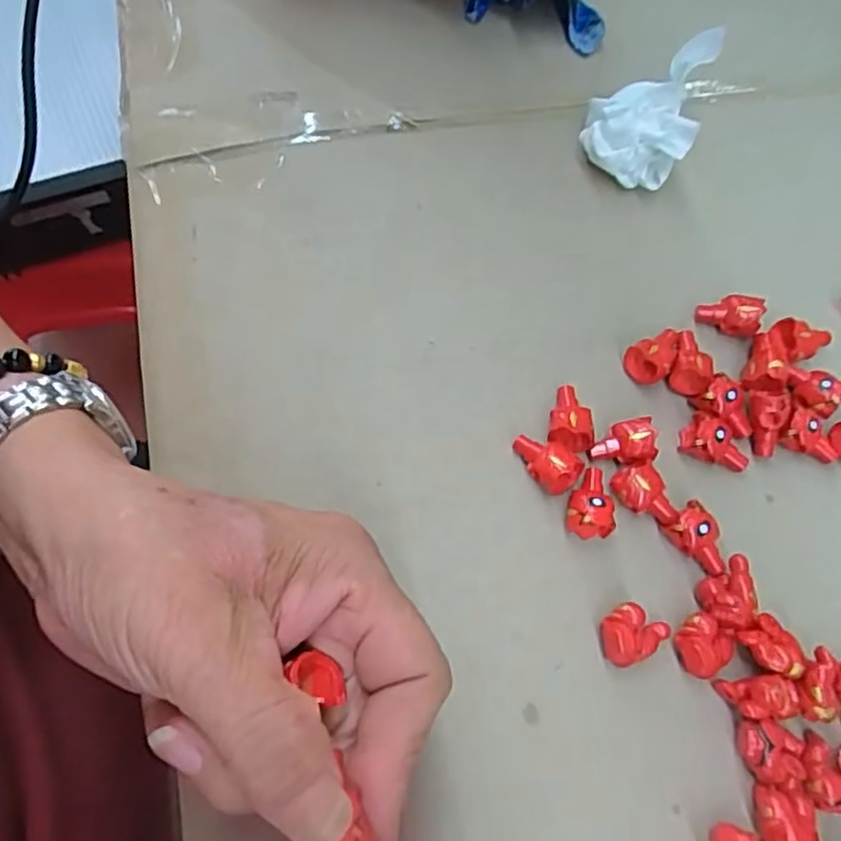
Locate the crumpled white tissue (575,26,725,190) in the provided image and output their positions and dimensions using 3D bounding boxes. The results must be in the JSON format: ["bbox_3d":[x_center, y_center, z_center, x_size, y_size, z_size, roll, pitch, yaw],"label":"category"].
[{"bbox_3d":[0.102,-0.143,0.313,0.046,0.033,0.071,19,68,5],"label":"crumpled white tissue"}]

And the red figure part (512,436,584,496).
[{"bbox_3d":[0.046,0.015,0.257,0.026,0.013,0.015,36,70,12],"label":"red figure part"}]

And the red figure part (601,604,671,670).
[{"bbox_3d":[0.072,0.072,0.235,0.023,0.013,0.018,-33,73,-15],"label":"red figure part"}]

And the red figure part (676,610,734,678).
[{"bbox_3d":[0.096,0.077,0.235,0.018,0.013,0.018,1,67,-2],"label":"red figure part"}]

